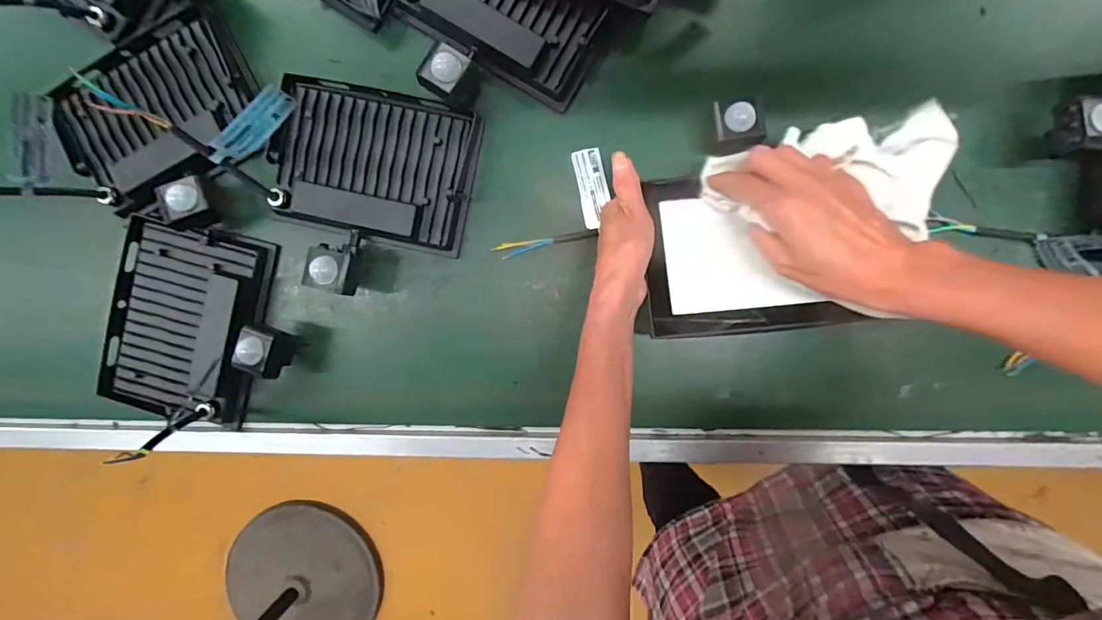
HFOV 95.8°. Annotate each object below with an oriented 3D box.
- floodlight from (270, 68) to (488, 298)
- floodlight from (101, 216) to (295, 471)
[{"bbox_3d":[-0.164,-0.107,0.437,0.174,0.048,0.178,13,96,3],"label":"floodlight"},{"bbox_3d":[-0.330,0.018,0.451,0.184,0.083,0.178,12,92,1],"label":"floodlight"}]

